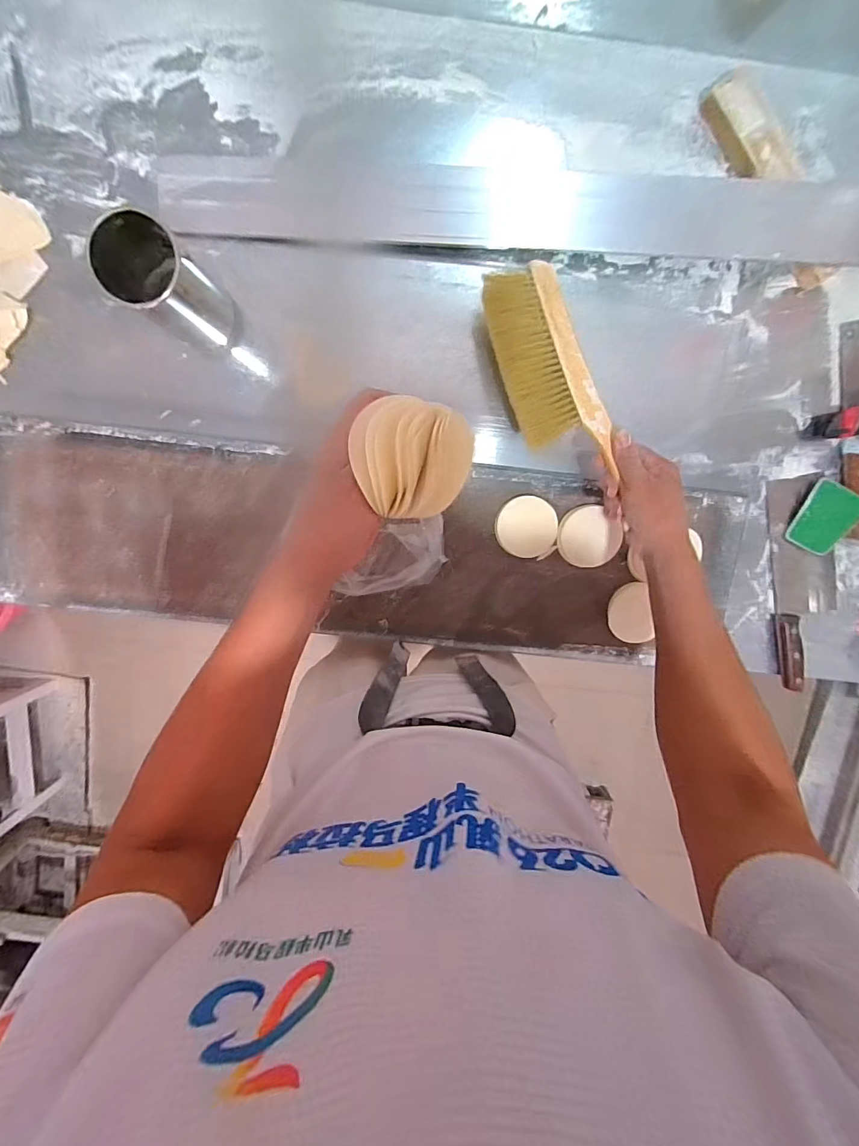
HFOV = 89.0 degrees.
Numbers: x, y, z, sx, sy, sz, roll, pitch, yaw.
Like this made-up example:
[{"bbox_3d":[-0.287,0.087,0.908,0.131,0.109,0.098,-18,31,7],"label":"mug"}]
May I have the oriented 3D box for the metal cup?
[{"bbox_3d":[-0.304,-0.333,0.523,0.083,0.158,0.089,0,99,0],"label":"metal cup"}]

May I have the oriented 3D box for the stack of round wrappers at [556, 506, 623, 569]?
[{"bbox_3d":[0.230,-0.052,0.627,0.085,0.018,0.085,8,99,-2],"label":"stack of round wrappers"}]

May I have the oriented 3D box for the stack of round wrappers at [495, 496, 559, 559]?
[{"bbox_3d":[0.140,-0.066,0.629,0.086,0.010,0.086,-1,99,0],"label":"stack of round wrappers"}]

